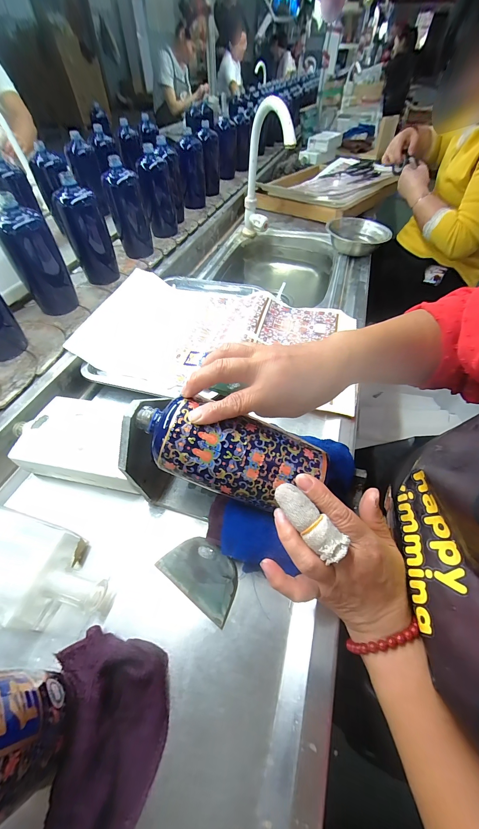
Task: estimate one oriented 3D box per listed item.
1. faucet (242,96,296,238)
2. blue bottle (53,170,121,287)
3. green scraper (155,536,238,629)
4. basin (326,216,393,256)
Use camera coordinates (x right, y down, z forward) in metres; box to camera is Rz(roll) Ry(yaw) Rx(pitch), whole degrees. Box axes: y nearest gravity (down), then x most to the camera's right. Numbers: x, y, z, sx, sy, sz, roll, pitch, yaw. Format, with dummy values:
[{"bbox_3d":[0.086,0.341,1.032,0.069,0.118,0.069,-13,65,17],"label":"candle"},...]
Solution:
[{"bbox_3d":[0.057,-0.615,0.726,0.052,0.324,0.133,-22,80,-17],"label":"faucet"},{"bbox_3d":[-0.327,-0.381,0.597,0.057,0.176,0.068,19,55,13],"label":"blue bottle"},{"bbox_3d":[-0.039,0.166,0.297,0.086,0.008,0.052,31,58,21],"label":"green scraper"},{"bbox_3d":[0.314,-0.474,0.751,0.159,0.048,0.152,8,53,5],"label":"basin"}]

